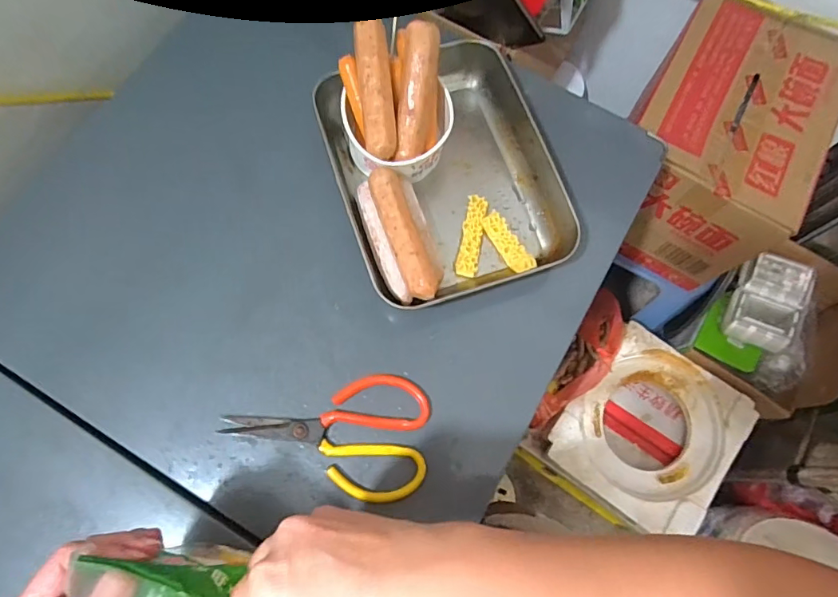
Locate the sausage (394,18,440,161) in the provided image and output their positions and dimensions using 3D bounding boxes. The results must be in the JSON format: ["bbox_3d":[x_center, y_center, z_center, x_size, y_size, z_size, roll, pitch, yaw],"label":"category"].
[{"bbox_3d":[-0.002,-0.184,0.441,0.031,0.023,0.112,8,107,4],"label":"sausage"}]

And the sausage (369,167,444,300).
[{"bbox_3d":[-0.011,-0.058,0.434,0.032,0.026,0.124,-19,75,-8],"label":"sausage"}]

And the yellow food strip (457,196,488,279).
[{"bbox_3d":[0.052,-0.060,0.480,0.020,0.013,0.080,11,74,1],"label":"yellow food strip"}]

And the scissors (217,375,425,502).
[{"bbox_3d":[-0.077,0.120,0.421,0.170,0.011,0.102,-2,74,-3],"label":"scissors"}]

